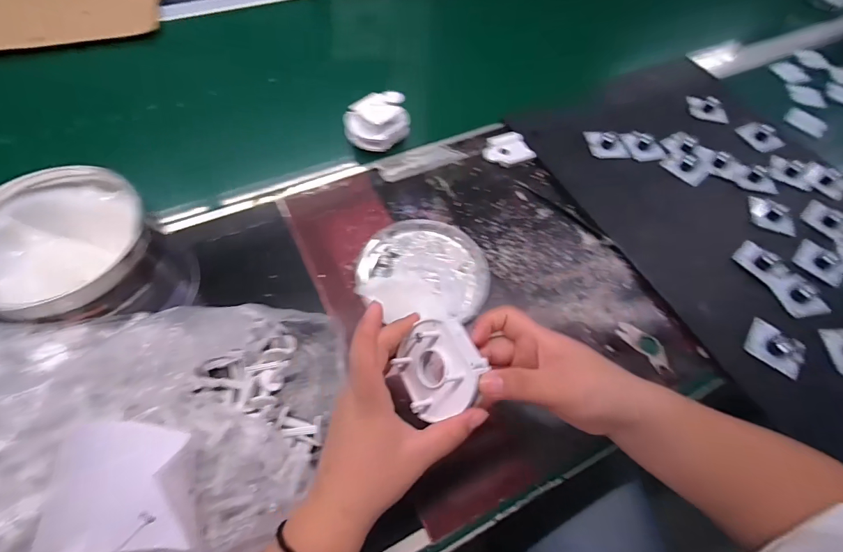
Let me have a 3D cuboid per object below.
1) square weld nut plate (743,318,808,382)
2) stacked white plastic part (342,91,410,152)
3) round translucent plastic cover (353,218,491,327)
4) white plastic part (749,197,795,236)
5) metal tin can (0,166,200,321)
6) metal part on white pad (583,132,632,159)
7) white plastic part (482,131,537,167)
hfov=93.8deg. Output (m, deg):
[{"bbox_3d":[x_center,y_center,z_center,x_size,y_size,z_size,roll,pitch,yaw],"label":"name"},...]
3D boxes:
[{"bbox_3d":[0.343,0.069,0.380,0.050,0.007,0.037,35,79,19],"label":"square weld nut plate"},{"bbox_3d":[-0.051,-0.188,0.489,0.079,0.043,0.056,-34,69,-20],"label":"stacked white plastic part"},{"bbox_3d":[0.002,-0.009,0.405,0.130,0.023,0.116,0,62,-4],"label":"round translucent plastic cover"},{"bbox_3d":[0.410,-0.070,0.459,0.029,0.018,0.060,-34,69,-20],"label":"white plastic part"},{"bbox_3d":[-0.283,-0.009,0.339,0.124,0.103,0.121,2,61,-3],"label":"metal tin can"},{"bbox_3d":[0.243,-0.173,0.507,0.052,0.017,0.041,-1,62,-5],"label":"metal part on white pad"},{"bbox_3d":[0.108,-0.161,0.502,0.058,0.011,0.049,-15,63,-12],"label":"white plastic part"}]

